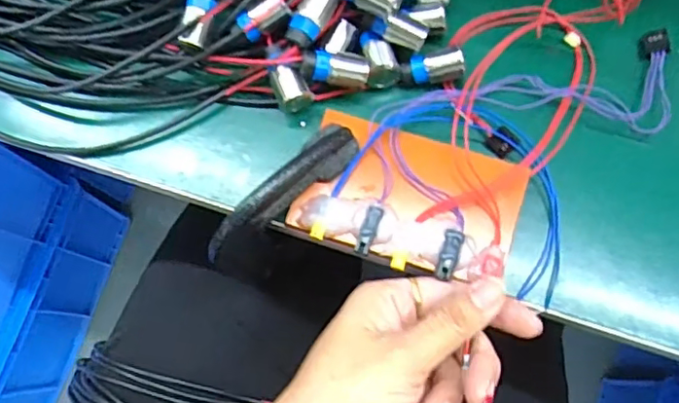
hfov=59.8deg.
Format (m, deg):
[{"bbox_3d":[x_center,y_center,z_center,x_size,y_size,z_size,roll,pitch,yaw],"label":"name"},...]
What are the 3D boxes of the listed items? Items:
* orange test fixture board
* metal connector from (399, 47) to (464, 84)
[{"bbox_3d":[0.036,0.000,0.317,0.114,0.019,0.072,20,77,7],"label":"orange test fixture board"},{"bbox_3d":[0.053,-0.075,0.334,0.035,0.013,0.015,-7,75,19],"label":"metal connector"}]

